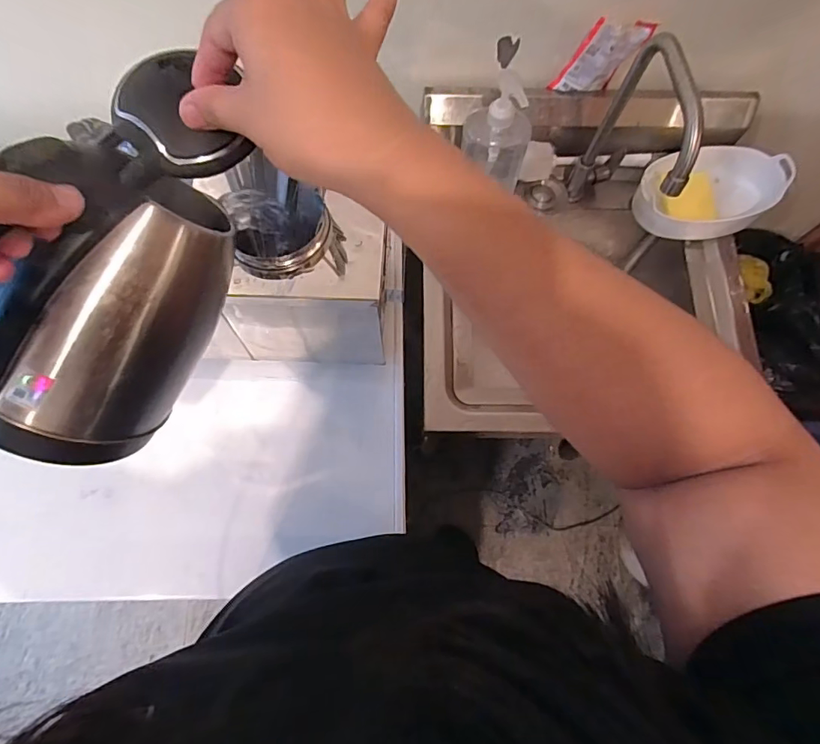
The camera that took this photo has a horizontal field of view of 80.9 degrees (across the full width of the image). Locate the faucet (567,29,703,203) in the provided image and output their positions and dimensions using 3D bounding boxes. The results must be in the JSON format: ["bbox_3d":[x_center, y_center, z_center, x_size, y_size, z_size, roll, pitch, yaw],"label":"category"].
[{"bbox_3d":[0.275,-0.261,0.623,0.060,0.295,0.209,8,72,2],"label":"faucet"}]

